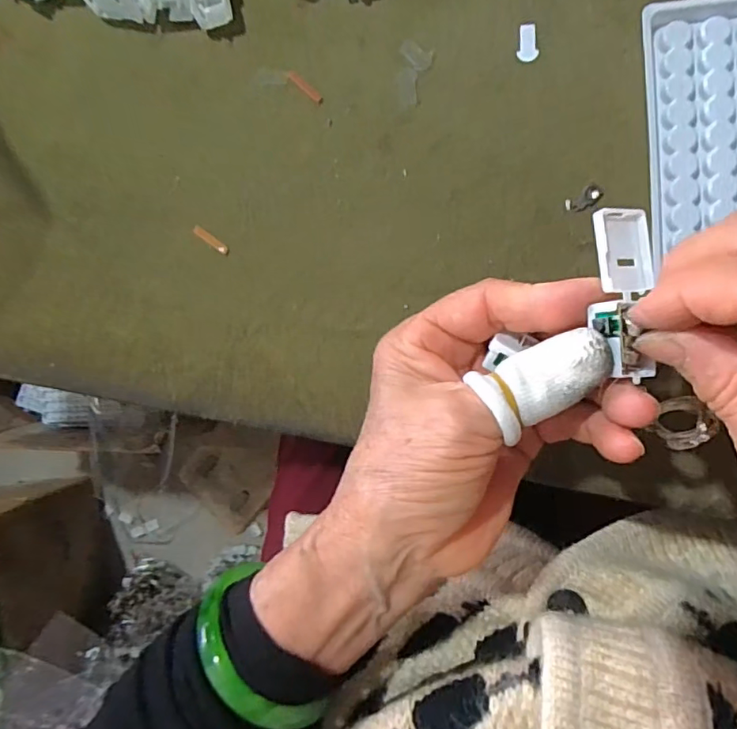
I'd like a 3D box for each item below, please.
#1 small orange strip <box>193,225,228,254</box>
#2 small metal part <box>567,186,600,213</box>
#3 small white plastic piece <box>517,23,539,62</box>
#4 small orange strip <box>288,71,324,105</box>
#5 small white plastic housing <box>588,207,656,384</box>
[{"bbox_3d":[-0.080,-0.063,0.268,0.021,0.004,0.004,37,95,8],"label":"small orange strip"},{"bbox_3d":[0.098,-0.075,0.242,0.015,0.004,0.008,-30,85,8],"label":"small metal part"},{"bbox_3d":[0.074,-0.151,0.248,0.009,0.004,0.018,-4,89,9],"label":"small white plastic piece"},{"bbox_3d":[-0.031,-0.137,0.262,0.023,0.004,0.004,43,96,7],"label":"small orange strip"},{"bbox_3d":[0.084,-0.023,0.173,0.020,0.013,0.056,-1,86,9],"label":"small white plastic housing"}]

